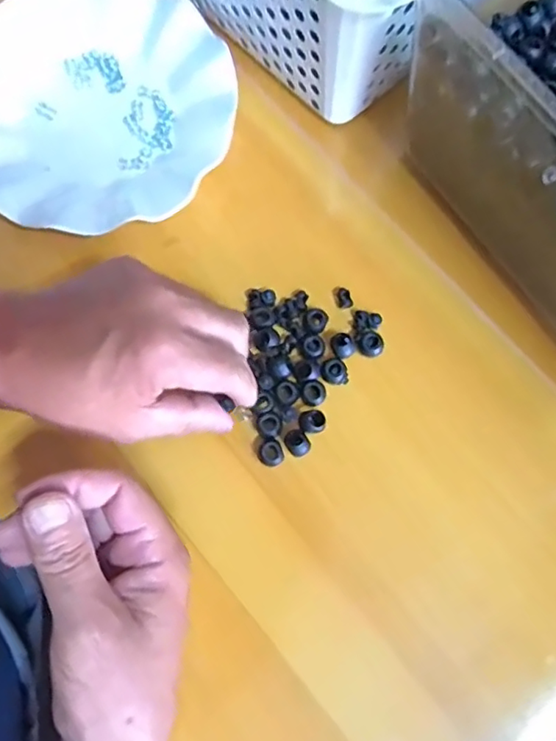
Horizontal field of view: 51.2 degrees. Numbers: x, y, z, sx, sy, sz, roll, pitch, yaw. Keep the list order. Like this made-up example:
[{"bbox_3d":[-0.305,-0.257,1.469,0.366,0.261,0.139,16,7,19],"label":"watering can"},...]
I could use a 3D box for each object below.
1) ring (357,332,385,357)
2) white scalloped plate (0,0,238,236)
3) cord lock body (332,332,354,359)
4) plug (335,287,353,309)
[{"bbox_3d":[0.056,-0.016,0.352,0.016,0.012,0.016,0,76,-1],"label":"ring"},{"bbox_3d":[-0.122,-0.172,0.384,0.178,0.028,0.177,0,76,-1],"label":"white scalloped plate"},{"bbox_3d":[0.039,-0.014,0.350,0.013,0.012,0.014,-29,78,-8],"label":"cord lock body"},{"bbox_3d":[0.041,-0.046,0.362,0.009,0.006,0.014,-18,77,-6],"label":"plug"}]

